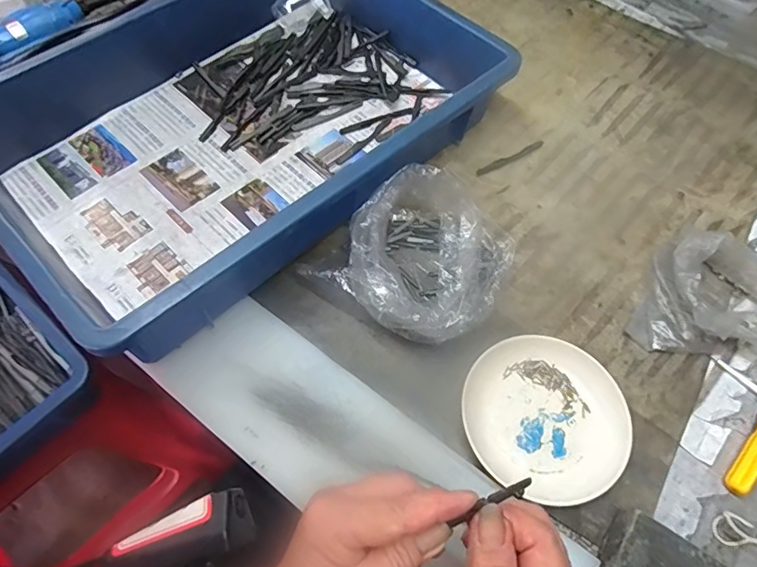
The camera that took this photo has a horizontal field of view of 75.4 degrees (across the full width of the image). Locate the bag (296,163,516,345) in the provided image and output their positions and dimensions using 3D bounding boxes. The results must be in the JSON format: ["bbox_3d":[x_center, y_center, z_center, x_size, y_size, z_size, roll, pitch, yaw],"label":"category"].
[{"bbox_3d":[0.037,-0.022,0.397,0.130,0.065,0.142,38,68,16],"label":"bag"}]

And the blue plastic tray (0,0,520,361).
[{"bbox_3d":[-0.112,-0.156,0.443,0.280,0.085,0.428,42,69,17],"label":"blue plastic tray"}]

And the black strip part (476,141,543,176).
[{"bbox_3d":[0.131,-0.125,0.486,0.083,0.004,0.009,-28,67,-15],"label":"black strip part"}]

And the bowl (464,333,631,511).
[{"bbox_3d":[0.122,0.098,0.363,0.112,0.021,0.116,1,63,-2],"label":"bowl"}]

